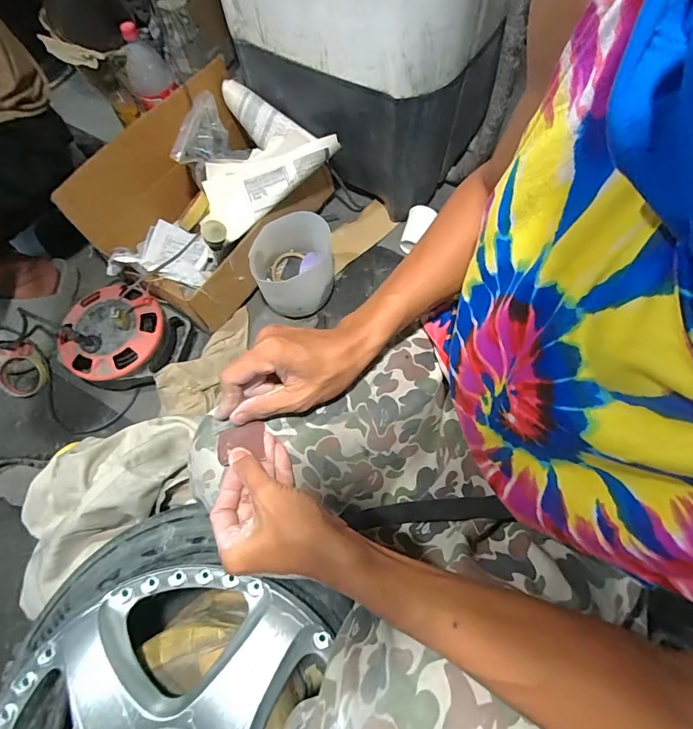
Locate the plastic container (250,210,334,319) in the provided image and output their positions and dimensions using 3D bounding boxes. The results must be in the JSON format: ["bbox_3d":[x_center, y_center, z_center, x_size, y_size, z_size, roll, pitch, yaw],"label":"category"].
[{"bbox_3d":[-0.107,-0.188,0.843,0.149,0.163,0.145,-11,67,-4],"label":"plastic container"}]

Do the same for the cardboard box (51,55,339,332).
[{"bbox_3d":[-0.266,-0.342,0.850,0.312,0.222,0.453,31,70,14],"label":"cardboard box"}]

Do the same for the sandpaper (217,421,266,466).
[{"bbox_3d":[-0.099,0.073,0.385,0.045,0.007,0.031,-10,67,-3],"label":"sandpaper"}]

